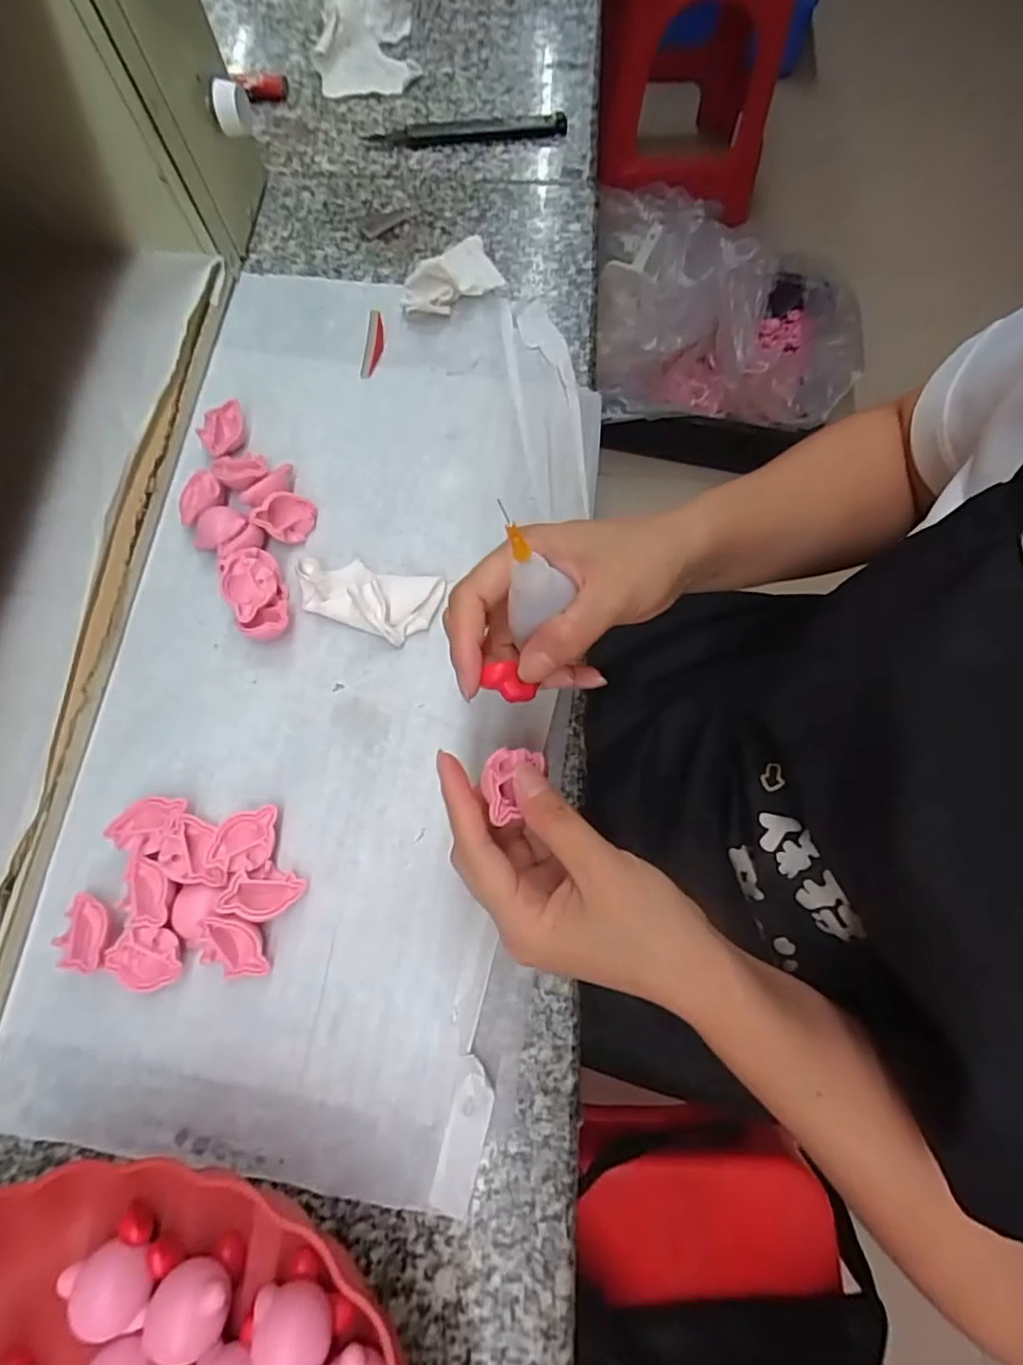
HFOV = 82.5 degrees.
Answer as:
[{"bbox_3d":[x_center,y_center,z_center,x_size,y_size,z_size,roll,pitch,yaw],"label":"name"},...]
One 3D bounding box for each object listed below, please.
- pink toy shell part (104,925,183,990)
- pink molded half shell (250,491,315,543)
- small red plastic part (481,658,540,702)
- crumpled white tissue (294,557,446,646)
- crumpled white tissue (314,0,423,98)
[{"bbox_3d":[-0.169,0.128,0.273,0.031,0.011,0.027,34,76,10],"label":"pink toy shell part"},{"bbox_3d":[-0.130,-0.096,0.339,0.024,0.023,0.033,41,77,11],"label":"pink molded half shell"},{"bbox_3d":[0.000,0.000,0.233,0.020,0.009,0.012,27,75,8],"label":"small red plastic part"},{"bbox_3d":[-0.081,-0.048,0.323,0.079,0.020,0.040,12,73,4],"label":"crumpled white tissue"},{"bbox_3d":[-0.125,-0.546,0.479,0.079,0.024,0.147,-11,73,-4],"label":"crumpled white tissue"}]

